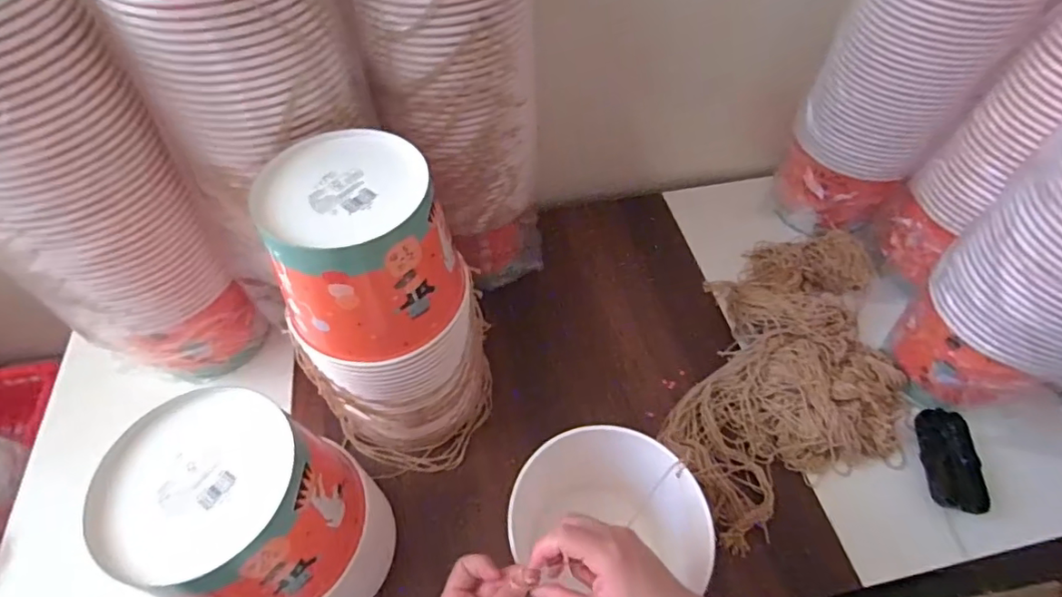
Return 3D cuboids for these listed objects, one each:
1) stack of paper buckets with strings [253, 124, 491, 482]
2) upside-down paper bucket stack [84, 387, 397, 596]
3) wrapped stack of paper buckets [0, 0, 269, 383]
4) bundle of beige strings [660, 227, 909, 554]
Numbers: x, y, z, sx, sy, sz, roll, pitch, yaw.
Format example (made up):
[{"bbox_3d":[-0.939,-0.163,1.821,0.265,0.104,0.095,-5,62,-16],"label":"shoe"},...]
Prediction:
[{"bbox_3d":[-0.128,0.029,0.512,0.155,0.311,0.176,2,56,1],"label":"stack of paper buckets with strings"},{"bbox_3d":[-0.217,0.186,0.449,0.144,0.234,0.139,23,59,14],"label":"upside-down paper bucket stack"},{"bbox_3d":[-0.403,-0.089,0.506,0.163,0.416,0.169,-26,60,-17],"label":"wrapped stack of paper buckets"},{"bbox_3d":[0.314,0.090,0.632,0.242,0.060,0.413,20,58,13],"label":"bundle of beige strings"}]

